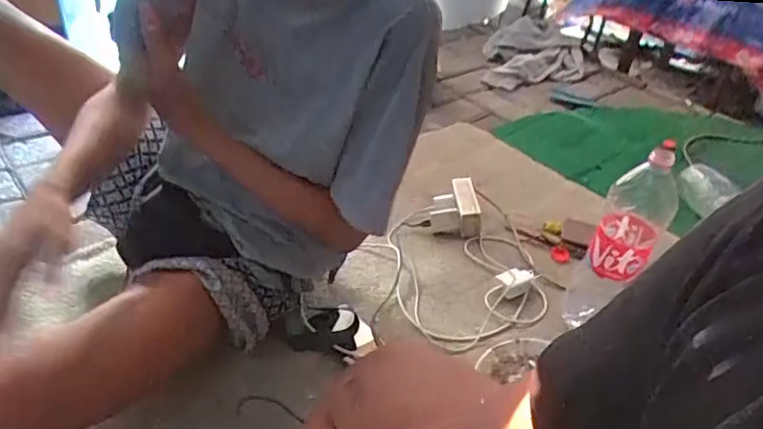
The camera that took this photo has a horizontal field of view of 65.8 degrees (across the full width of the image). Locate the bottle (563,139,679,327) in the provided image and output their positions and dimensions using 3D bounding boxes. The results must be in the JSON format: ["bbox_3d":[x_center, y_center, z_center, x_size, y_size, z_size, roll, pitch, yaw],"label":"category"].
[{"bbox_3d":[0.356,0.052,0.880,0.092,0.313,0.079,9,36,5],"label":"bottle"}]

